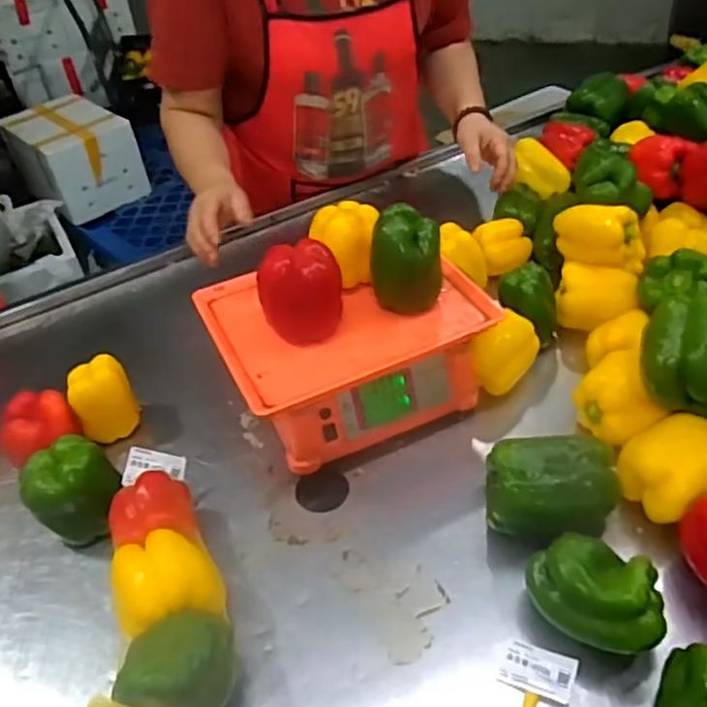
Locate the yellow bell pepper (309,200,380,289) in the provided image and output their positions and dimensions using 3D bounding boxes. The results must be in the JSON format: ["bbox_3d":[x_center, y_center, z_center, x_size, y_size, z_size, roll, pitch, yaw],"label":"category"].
[{"bbox_3d":[-0.010,-0.130,0.792,0.075,0.079,0.075,4,43,13],"label":"yellow bell pepper"}]

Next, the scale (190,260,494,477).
[{"bbox_3d":[-0.008,-0.016,0.811,0.296,0.112,0.239,-20,43,-14],"label":"scale"}]

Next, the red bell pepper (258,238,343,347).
[{"bbox_3d":[-0.055,-0.064,0.723,0.086,0.094,0.068,-9,42,-1],"label":"red bell pepper"}]

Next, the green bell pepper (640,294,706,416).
[{"bbox_3d":[0.337,0.002,0.657,0.104,0.085,0.081,16,47,24],"label":"green bell pepper"}]

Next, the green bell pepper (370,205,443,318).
[{"bbox_3d":[0.057,-0.104,0.742,0.080,0.111,0.067,-4,42,4],"label":"green bell pepper"}]

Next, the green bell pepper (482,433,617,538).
[{"bbox_3d":[0.196,0.129,0.653,0.131,0.090,0.073,-4,42,4],"label":"green bell pepper"}]

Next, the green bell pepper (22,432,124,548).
[{"bbox_3d":[-0.288,0.150,0.703,0.089,0.098,0.089,-34,48,-27],"label":"green bell pepper"}]

